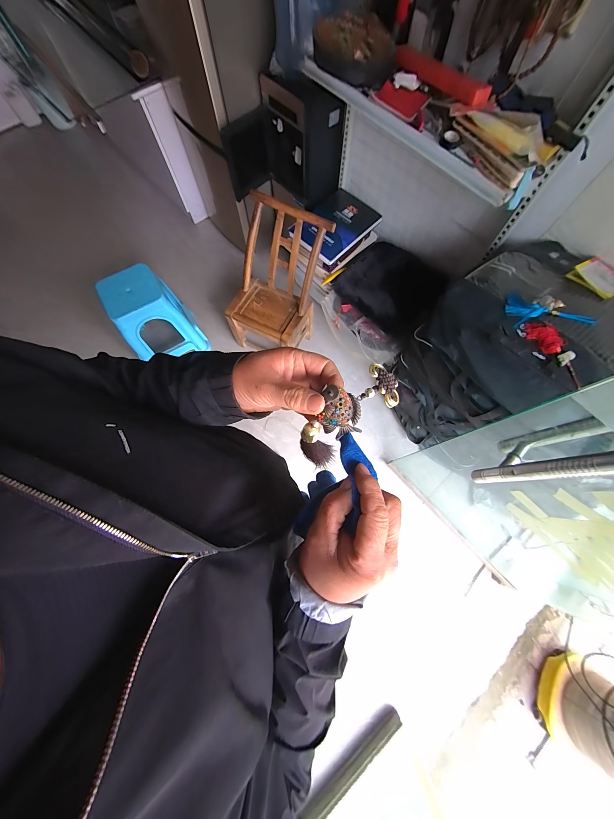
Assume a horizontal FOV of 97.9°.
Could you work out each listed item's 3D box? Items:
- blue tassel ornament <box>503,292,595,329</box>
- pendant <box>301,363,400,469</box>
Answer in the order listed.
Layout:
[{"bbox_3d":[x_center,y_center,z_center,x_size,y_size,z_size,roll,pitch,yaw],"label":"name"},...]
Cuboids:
[{"bbox_3d":[0.772,-0.311,0.858,0.237,0.030,0.141,21,74,24],"label":"blue tassel ornament"},{"bbox_3d":[0.037,0.008,0.274,0.051,0.040,0.124,47,105,13],"label":"pendant"}]

